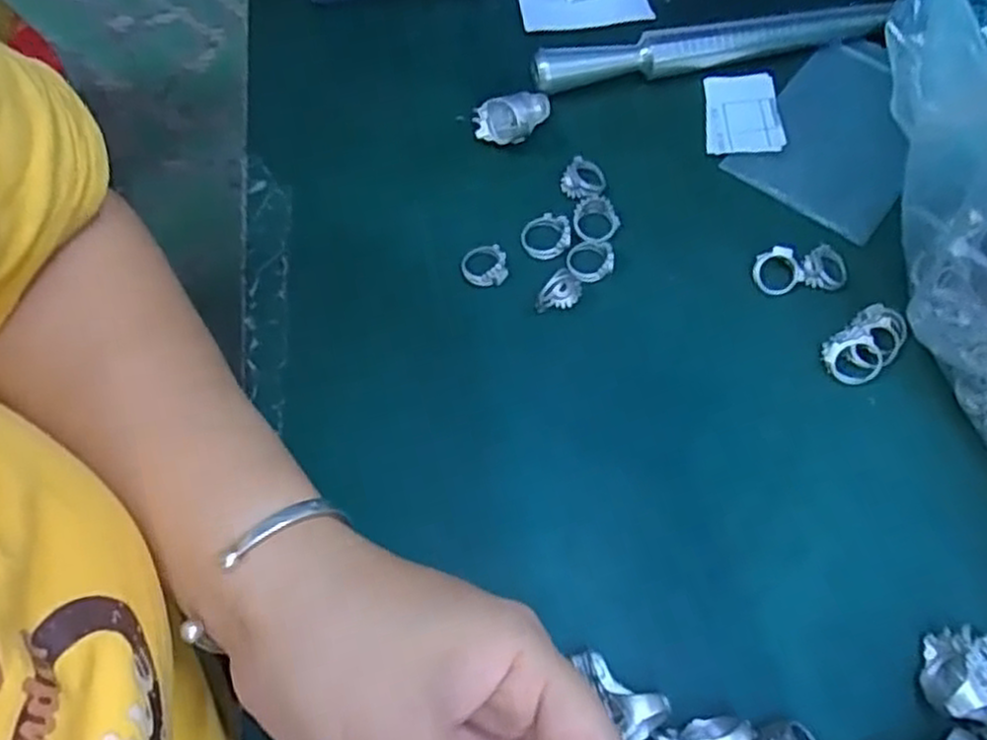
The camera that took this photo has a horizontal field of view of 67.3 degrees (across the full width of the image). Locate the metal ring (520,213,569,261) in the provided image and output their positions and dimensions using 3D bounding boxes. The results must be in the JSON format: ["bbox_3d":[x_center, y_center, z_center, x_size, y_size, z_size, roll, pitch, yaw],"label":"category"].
[{"bbox_3d":[0.025,-0.065,0.354,0.023,0.007,0.021,0,65,0],"label":"metal ring"}]

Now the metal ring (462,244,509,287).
[{"bbox_3d":[-0.005,-0.050,0.350,0.021,0.008,0.020,0,65,0],"label":"metal ring"}]

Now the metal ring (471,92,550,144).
[{"bbox_3d":[0.011,-0.128,0.376,0.040,0.023,0.021,-15,66,-6],"label":"metal ring"}]

